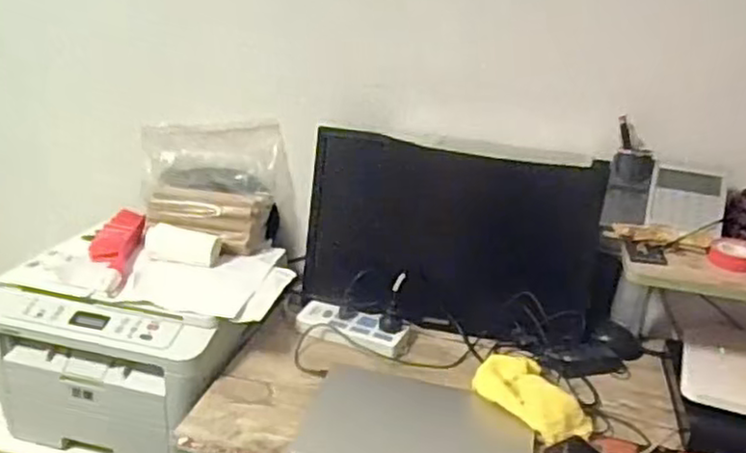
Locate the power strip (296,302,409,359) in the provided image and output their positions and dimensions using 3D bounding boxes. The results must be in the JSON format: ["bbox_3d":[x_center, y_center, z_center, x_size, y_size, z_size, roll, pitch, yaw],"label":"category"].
[{"bbox_3d":[-0.036,0.174,1.184,0.186,0.031,0.068,12,28,17],"label":"power strip"}]

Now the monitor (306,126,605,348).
[{"bbox_3d":[0.142,0.020,1.212,0.514,0.312,0.082,8,7,10],"label":"monitor"}]

